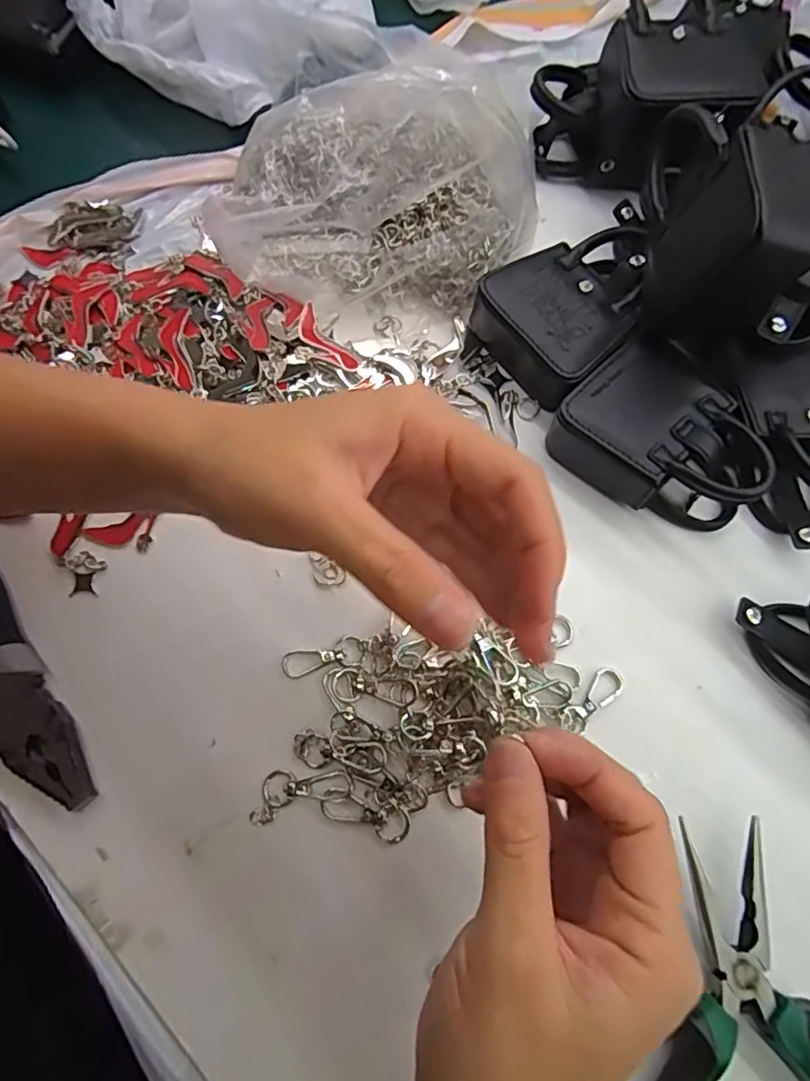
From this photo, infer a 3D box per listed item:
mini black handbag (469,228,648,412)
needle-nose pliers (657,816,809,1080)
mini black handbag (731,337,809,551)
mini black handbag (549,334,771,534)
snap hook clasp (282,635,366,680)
[{"bbox_3d":[0.095,-0.132,0.330,0.105,0.034,0.075,-41,78,-12],"label":"mini black handbag"},{"bbox_3d":[0.136,0.195,0.235,0.094,0.021,0.148,3,73,0],"label":"needle-nose pliers"},{"bbox_3d":[0.206,-0.051,0.304,0.076,0.037,0.105,-5,73,-3],"label":"mini black handbag"},{"bbox_3d":[0.131,-0.050,0.302,0.096,0.046,0.068,42,77,11],"label":"mini black handbag"},{"bbox_3d":[-0.039,0.056,0.284,0.041,0.004,0.014,-12,73,-5],"label":"snap hook clasp"}]

